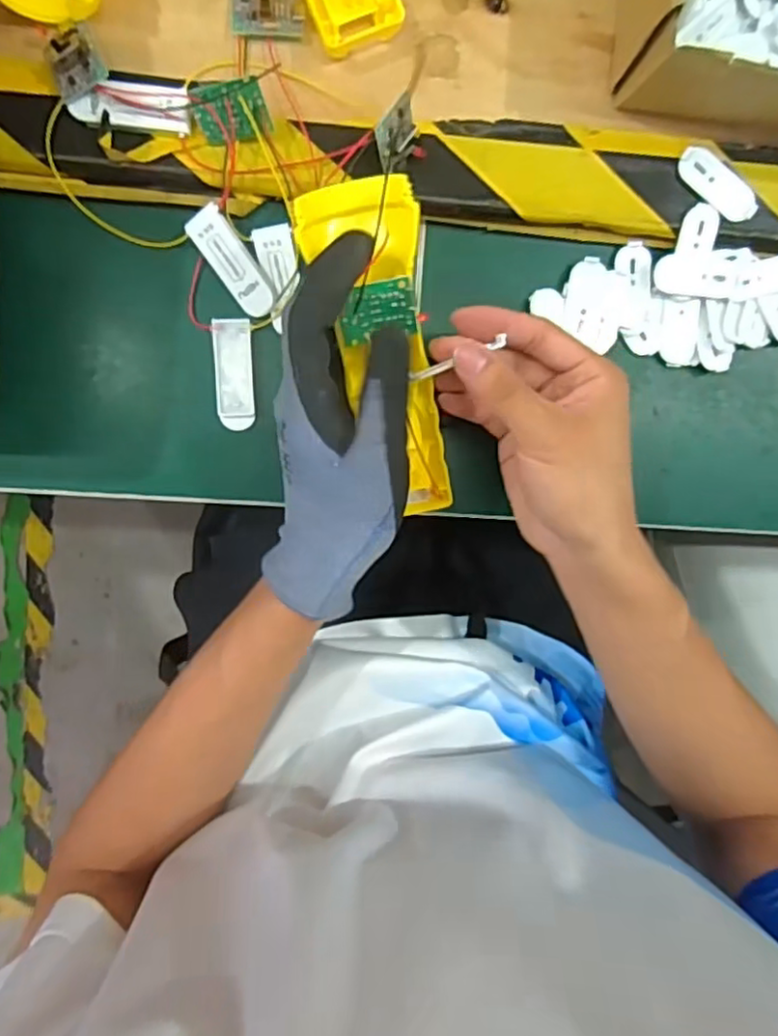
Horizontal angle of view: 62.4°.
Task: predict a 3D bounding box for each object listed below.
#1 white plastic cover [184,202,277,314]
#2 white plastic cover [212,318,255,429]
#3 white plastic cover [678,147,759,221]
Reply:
[{"bbox_3d":[-0.082,-0.134,0.338,0.022,0.006,0.057,-33,106,17],"label":"white plastic cover"},{"bbox_3d":[-0.085,-0.078,0.351,0.020,0.005,0.059,-3,96,-6],"label":"white plastic cover"},{"bbox_3d":[0.180,-0.182,0.352,0.050,0.005,0.018,38,91,-8],"label":"white plastic cover"}]

